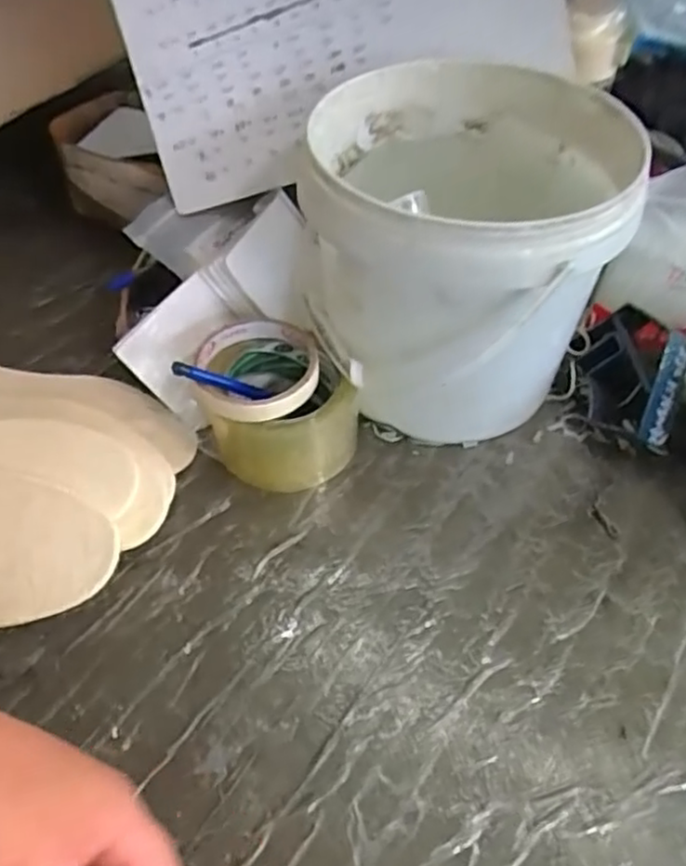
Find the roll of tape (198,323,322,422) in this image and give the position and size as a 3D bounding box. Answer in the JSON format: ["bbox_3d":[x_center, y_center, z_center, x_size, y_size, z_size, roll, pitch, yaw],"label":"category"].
[{"bbox_3d":[-0.058,-0.043,0.478,0.080,0.020,0.081,0,51,0],"label":"roll of tape"}]

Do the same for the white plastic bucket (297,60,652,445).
[{"bbox_3d":[0.076,-0.121,0.505,0.210,0.198,0.209,0,49,0],"label":"white plastic bucket"}]

